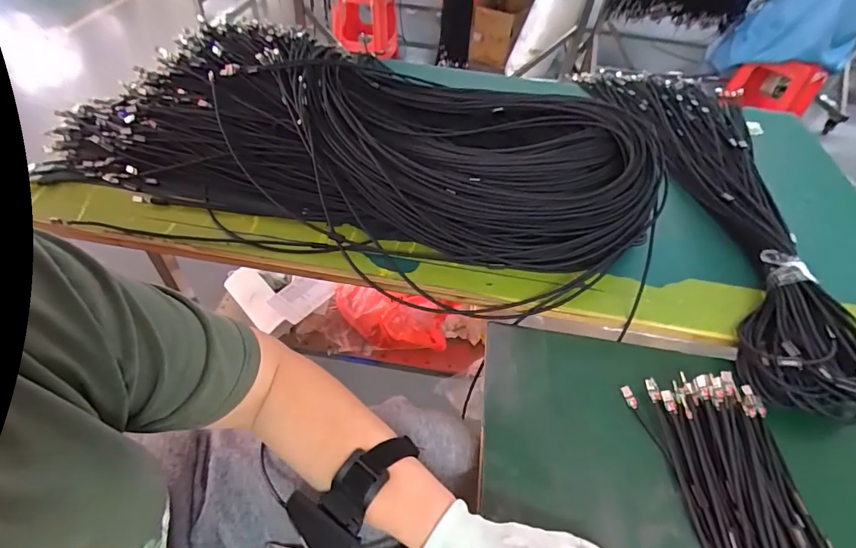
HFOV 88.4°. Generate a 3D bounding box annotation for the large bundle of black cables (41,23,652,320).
[{"bbox_3d":[-0.102,-0.193,0.607,0.771,0.150,0.352,16,48,7],"label":"large bundle of black cables"}]

